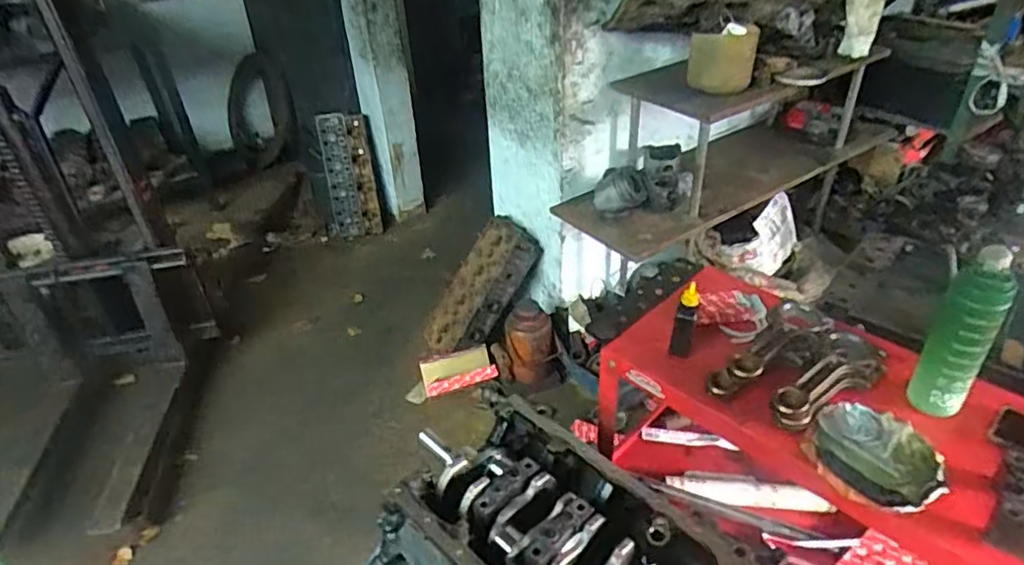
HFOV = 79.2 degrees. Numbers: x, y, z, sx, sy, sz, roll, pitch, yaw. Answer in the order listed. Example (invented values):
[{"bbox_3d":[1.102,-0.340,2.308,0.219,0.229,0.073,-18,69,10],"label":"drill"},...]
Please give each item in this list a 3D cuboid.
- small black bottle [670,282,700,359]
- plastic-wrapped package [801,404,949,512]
[{"bbox_3d":[0.278,0.059,0.998,0.033,0.131,0.026,10,37,18],"label":"small black bottle"},{"bbox_3d":[0.491,0.231,0.839,0.162,0.026,0.149,14,39,23],"label":"plastic-wrapped package"}]

